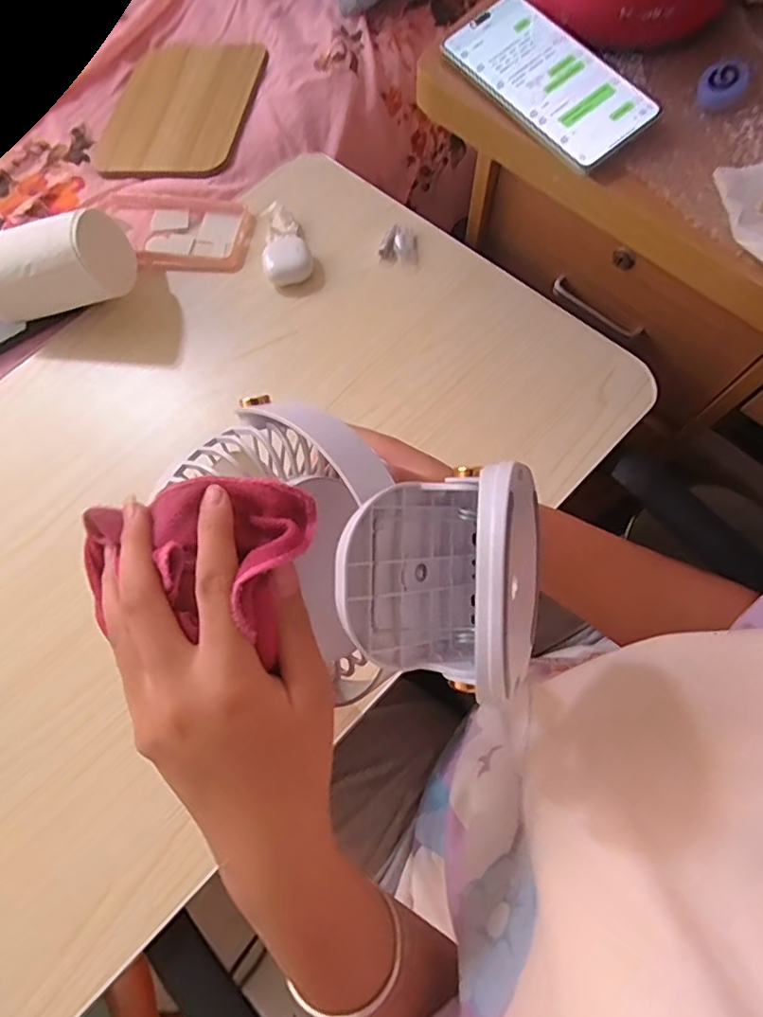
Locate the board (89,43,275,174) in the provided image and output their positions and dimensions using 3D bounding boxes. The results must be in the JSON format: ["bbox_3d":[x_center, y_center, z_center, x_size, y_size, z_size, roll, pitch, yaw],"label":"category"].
[{"bbox_3d":[-0.234,-0.467,0.652,0.162,0.015,0.201,13,73,6],"label":"board"}]

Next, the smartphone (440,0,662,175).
[{"bbox_3d":[0.120,-0.313,0.402,0.081,0.012,0.157,-36,75,-9],"label":"smartphone"}]

